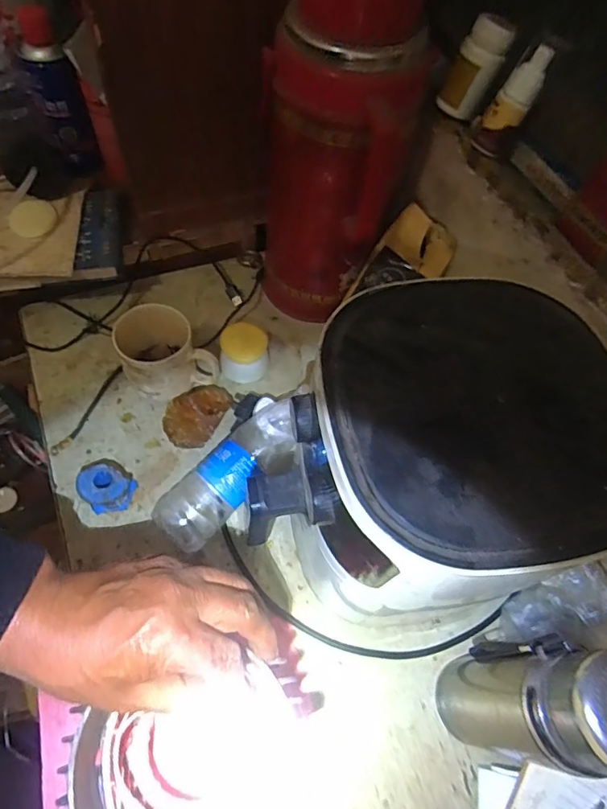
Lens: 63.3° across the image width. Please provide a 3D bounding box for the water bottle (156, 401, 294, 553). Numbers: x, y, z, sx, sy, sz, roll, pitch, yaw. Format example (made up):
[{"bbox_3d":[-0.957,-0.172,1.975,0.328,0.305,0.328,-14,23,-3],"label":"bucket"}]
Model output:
[{"bbox_3d":[-0.070,0.071,0.534,0.070,0.075,0.190,37,63,15],"label":"water bottle"}]

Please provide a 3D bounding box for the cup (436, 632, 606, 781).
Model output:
[{"bbox_3d":[0.171,0.227,0.374,0.069,0.243,0.077,10,59,0],"label":"cup"}]

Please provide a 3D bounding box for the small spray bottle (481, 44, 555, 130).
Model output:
[{"bbox_3d":[0.199,-0.287,0.452,0.024,0.071,0.025,-11,57,-44],"label":"small spray bottle"}]

